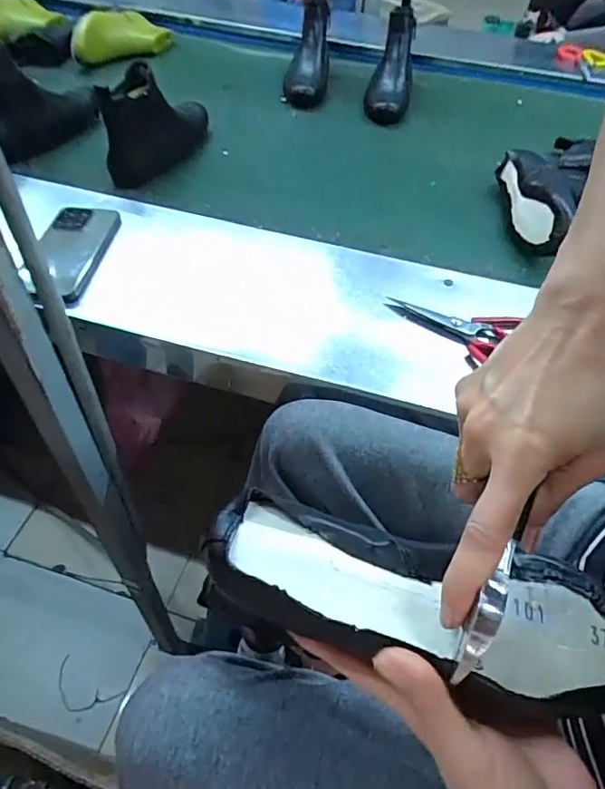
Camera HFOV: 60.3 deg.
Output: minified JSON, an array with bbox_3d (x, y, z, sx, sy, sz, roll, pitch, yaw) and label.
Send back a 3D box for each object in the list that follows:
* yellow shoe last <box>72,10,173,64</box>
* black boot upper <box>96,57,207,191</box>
[{"bbox_3d":[-0.384,-0.757,1.086,0.227,0.081,0.085,-30,59,-28],"label":"yellow shoe last"},{"bbox_3d":[-0.214,-0.428,0.815,0.070,0.146,0.255,18,52,10],"label":"black boot upper"}]

